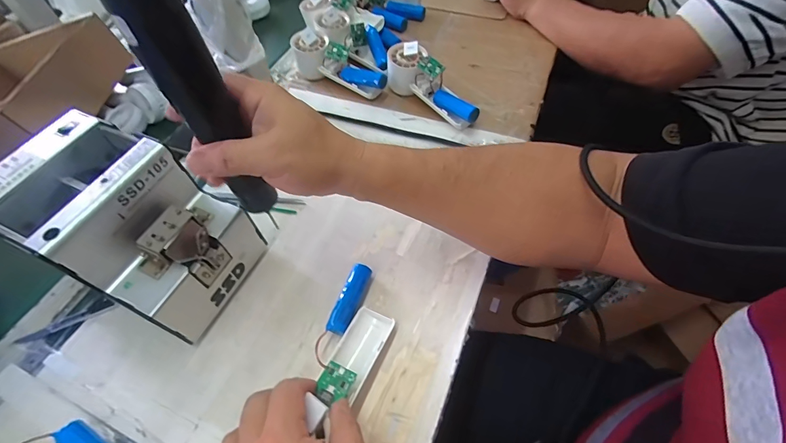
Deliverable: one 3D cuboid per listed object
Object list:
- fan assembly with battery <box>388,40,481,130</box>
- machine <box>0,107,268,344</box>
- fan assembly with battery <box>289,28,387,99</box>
[{"bbox_3d":[0.058,-0.192,0.524,0.162,0.060,0.051,38,66,26],"label":"fan assembly with battery"},{"bbox_3d":[-0.247,0.008,0.364,0.176,0.149,0.126,20,60,17],"label":"machine"},{"bbox_3d":[-0.084,-0.233,0.566,0.164,0.062,0.056,33,64,24],"label":"fan assembly with battery"}]

